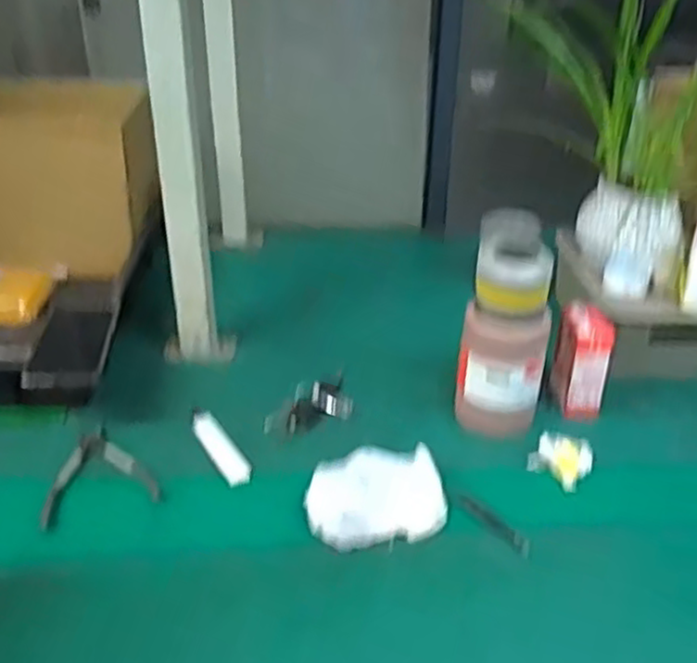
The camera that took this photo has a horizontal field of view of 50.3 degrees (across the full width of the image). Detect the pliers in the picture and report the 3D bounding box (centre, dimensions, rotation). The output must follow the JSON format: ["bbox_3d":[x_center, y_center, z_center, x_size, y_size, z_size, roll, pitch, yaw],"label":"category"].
[{"bbox_3d":[-0.254,0.138,0.740,0.106,0.010,0.131,-14,34,-22],"label":"pliers"}]

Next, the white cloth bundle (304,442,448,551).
[{"bbox_3d":[0.025,0.153,0.706,0.128,0.034,0.097,-4,32,-7],"label":"white cloth bundle"}]

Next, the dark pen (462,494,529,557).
[{"bbox_3d":[0.137,0.179,0.692,0.016,0.004,0.083,-21,37,-31],"label":"dark pen"}]

